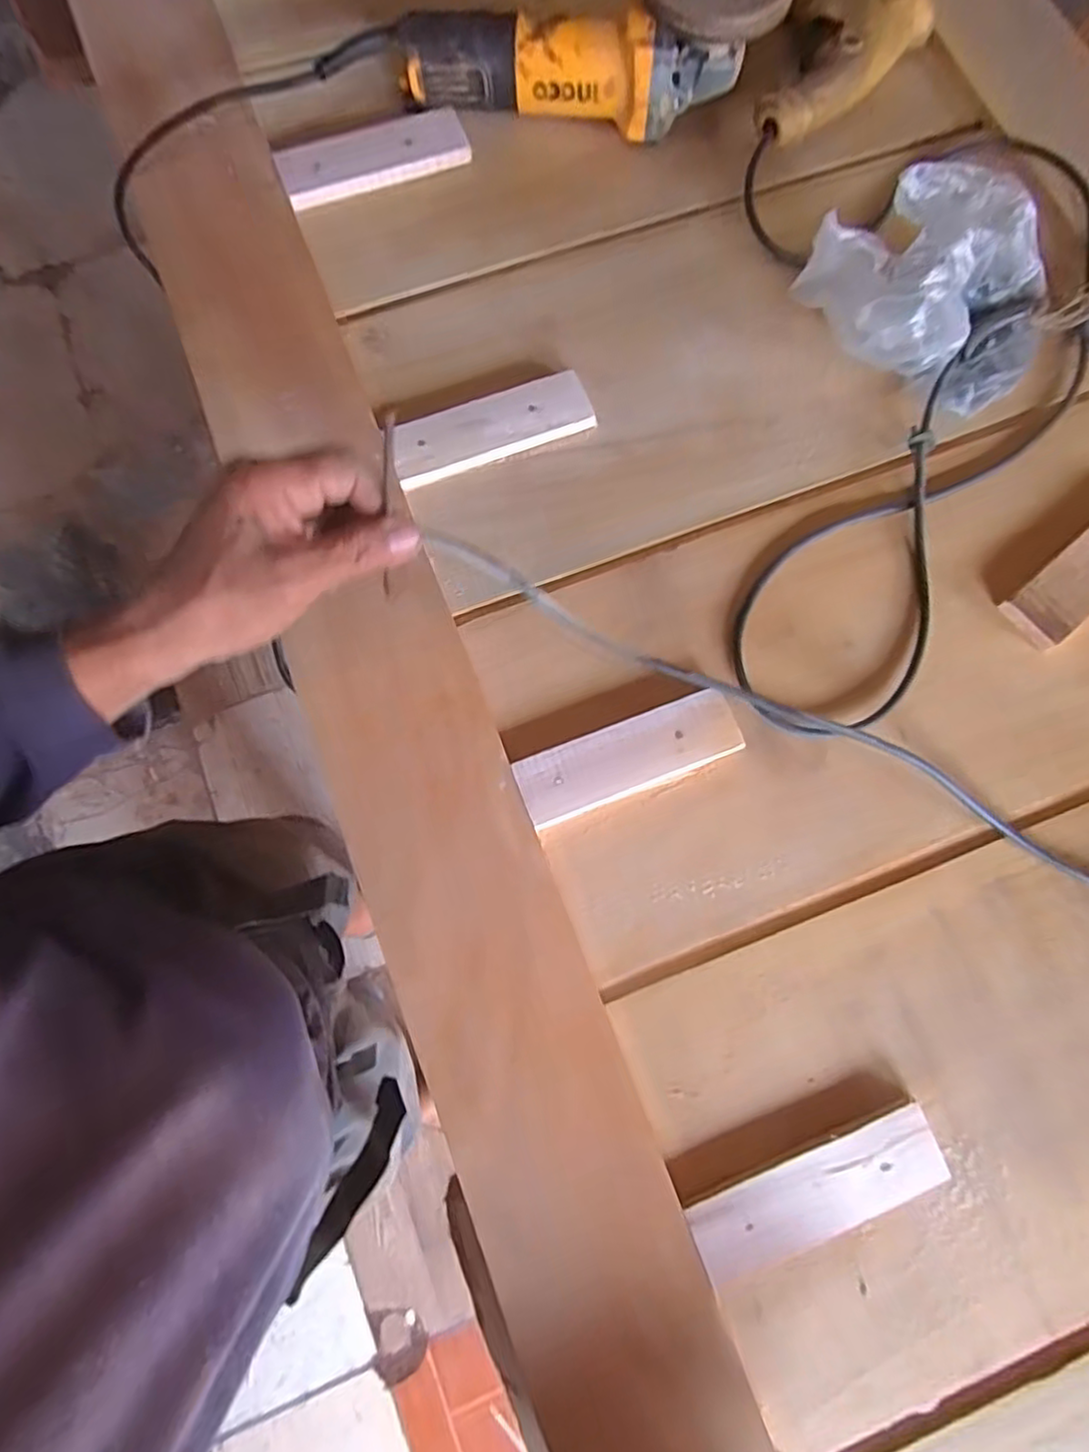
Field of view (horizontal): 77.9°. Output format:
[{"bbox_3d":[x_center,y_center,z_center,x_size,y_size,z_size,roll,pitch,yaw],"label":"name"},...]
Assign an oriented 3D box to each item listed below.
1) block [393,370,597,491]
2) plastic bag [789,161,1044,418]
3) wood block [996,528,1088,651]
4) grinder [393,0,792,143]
[{"bbox_3d":[-0.040,-0.220,0.501,0.147,0.018,0.047,-22,78,-6],"label":"block"},{"bbox_3d":[0.284,-0.316,0.485,0.184,0.105,0.153,-19,78,-6],"label":"plastic bag"},{"bbox_3d":[0.396,-0.117,0.482,0.157,0.015,0.044,-39,80,-9],"label":"wood block"},{"bbox_3d":[0.035,-0.529,0.534,0.297,0.094,0.089,3,76,13],"label":"grinder"}]

